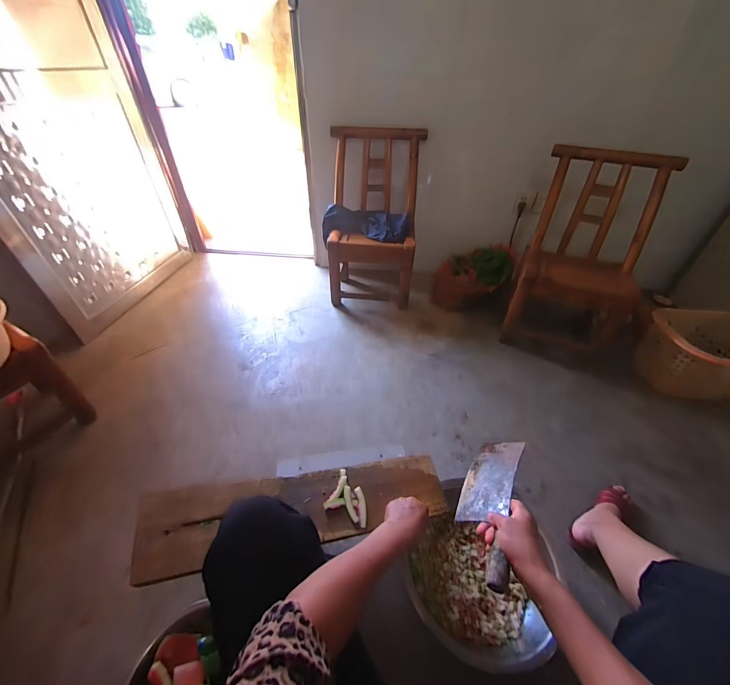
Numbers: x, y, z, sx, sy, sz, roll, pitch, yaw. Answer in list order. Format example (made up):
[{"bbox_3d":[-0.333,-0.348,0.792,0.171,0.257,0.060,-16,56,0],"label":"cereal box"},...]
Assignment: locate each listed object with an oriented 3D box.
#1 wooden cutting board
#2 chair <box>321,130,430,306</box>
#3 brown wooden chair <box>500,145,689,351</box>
[{"bbox_3d":[-0.140,0.345,0.654,0.615,0.040,0.144,-7,42,-8],"label":"wooden cutting board"},{"bbox_3d":[0.025,-0.541,1.415,0.390,0.651,0.359,3,42,4],"label":"chair"},{"bbox_3d":[0.854,-0.337,1.215,0.475,0.636,0.383,8,42,9],"label":"brown wooden chair"}]

